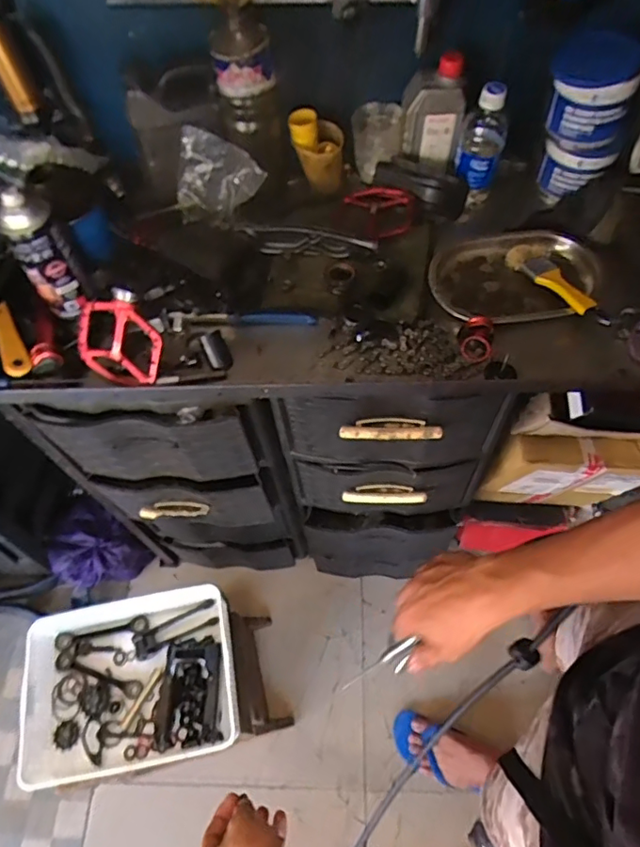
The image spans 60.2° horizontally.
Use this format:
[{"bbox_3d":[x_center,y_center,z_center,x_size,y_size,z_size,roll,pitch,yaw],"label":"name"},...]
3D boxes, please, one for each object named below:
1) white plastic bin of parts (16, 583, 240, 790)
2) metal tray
[{"bbox_3d":[-0.317,0.427,0.922,0.340,0.068,0.253,-10,60,-2],"label":"white plastic bin of parts"},{"bbox_3d":[0.255,-0.192,0.737,0.208,0.035,0.149,-3,60,2],"label":"metal tray"}]

